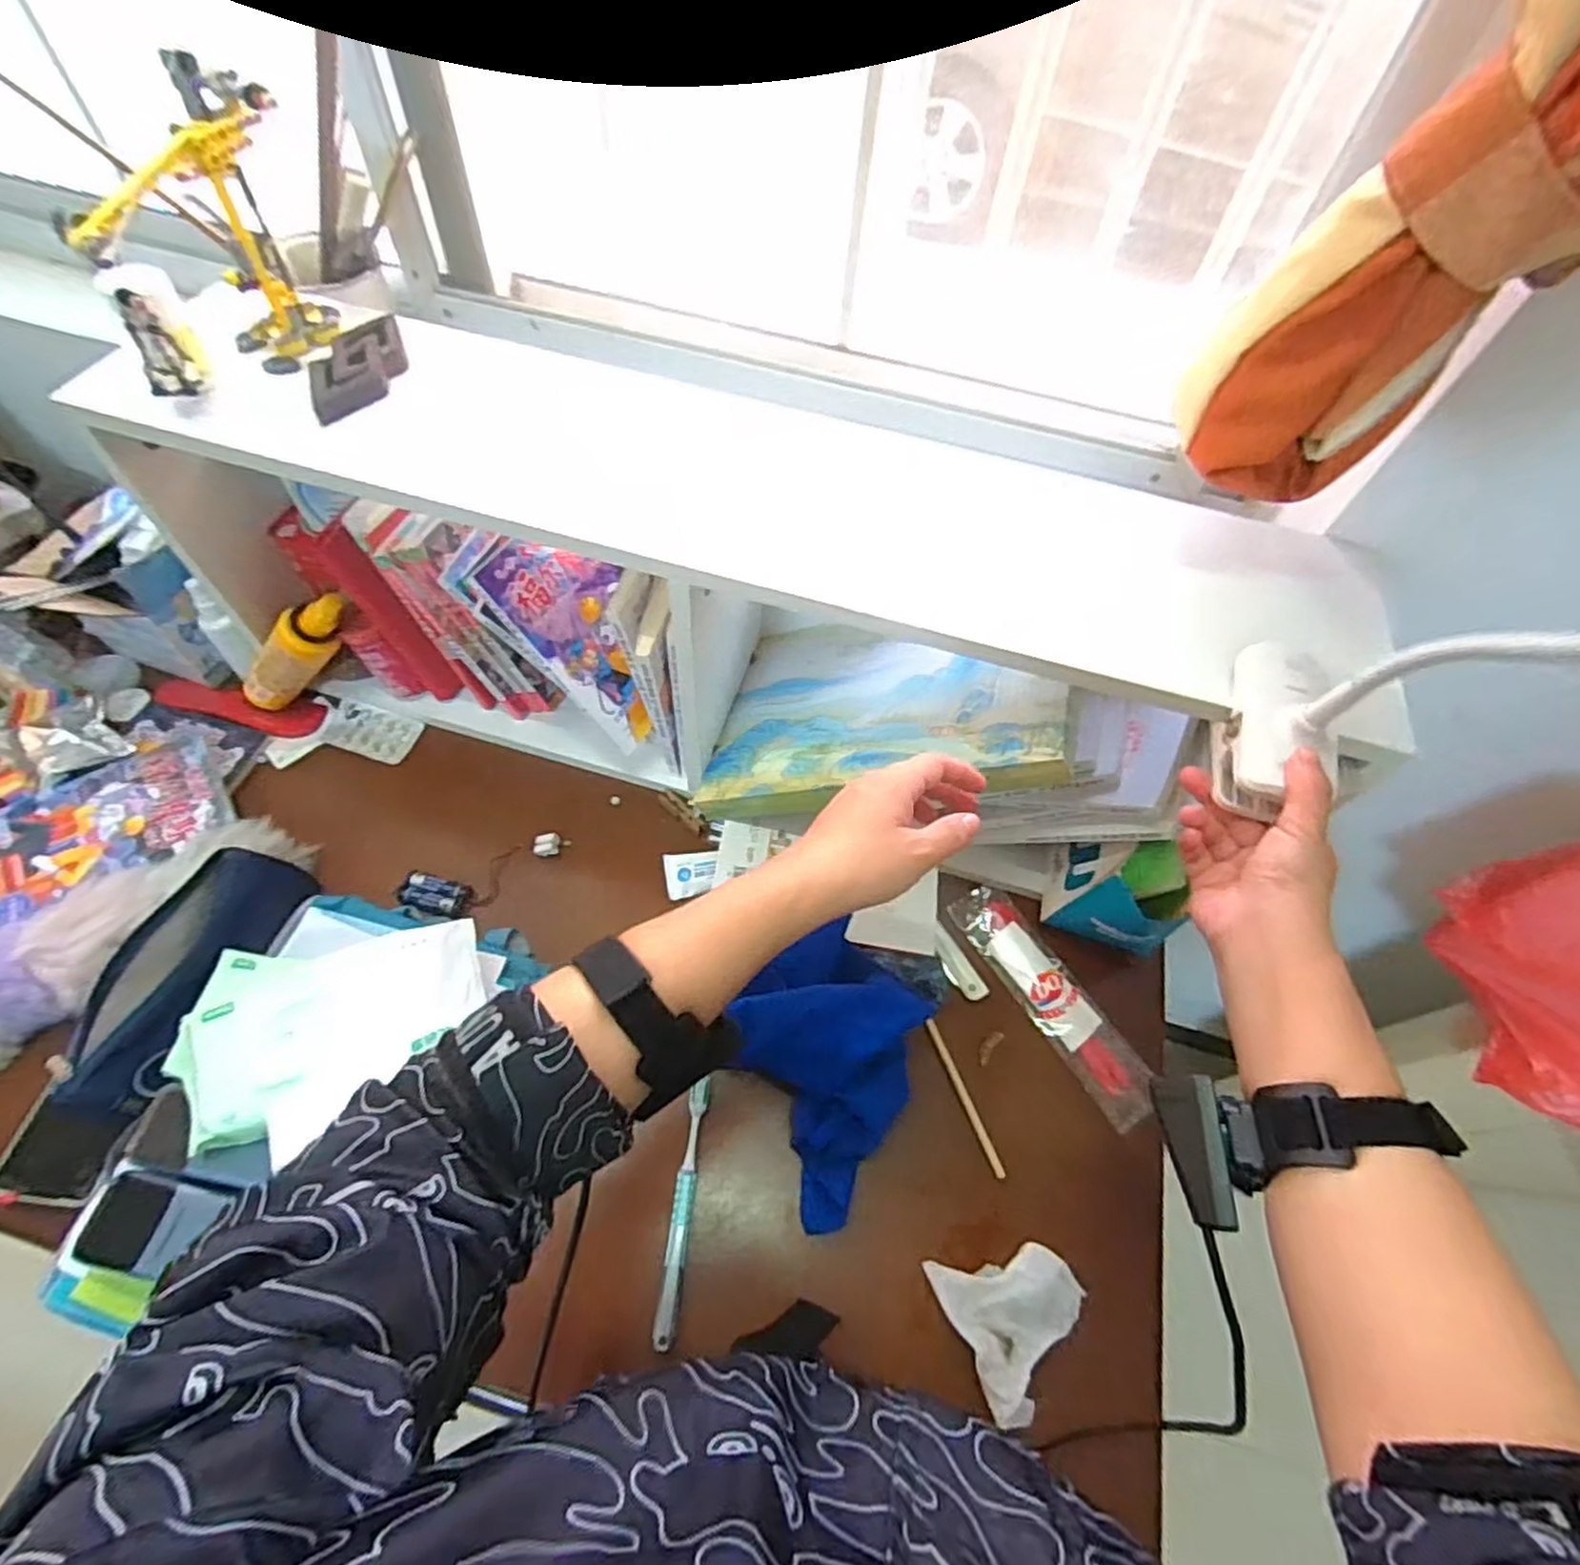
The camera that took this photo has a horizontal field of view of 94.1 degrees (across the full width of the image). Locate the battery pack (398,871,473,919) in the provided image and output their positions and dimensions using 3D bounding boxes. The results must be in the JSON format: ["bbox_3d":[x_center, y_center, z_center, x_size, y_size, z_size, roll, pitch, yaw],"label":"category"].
[{"bbox_3d":[-0.329,0.105,0.682,0.057,0.020,0.035,9,58,1],"label":"battery pack"}]

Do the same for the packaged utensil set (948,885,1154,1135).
[{"bbox_3d":[0.241,0.197,0.676,0.058,0.011,0.234,-28,64,-20],"label":"packaged utensil set"}]

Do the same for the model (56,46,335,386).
[{"bbox_3d":[-0.400,-0.368,0.508,0.060,0.165,0.159,9,58,1],"label":"model"}]

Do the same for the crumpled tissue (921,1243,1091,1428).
[{"bbox_3d":[0.171,0.395,0.544,0.099,0.029,0.099,-17,61,-15],"label":"crumpled tissue"}]

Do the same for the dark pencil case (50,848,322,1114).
[{"bbox_3d":[-0.479,0.151,0.582,0.085,0.068,0.209,10,58,1],"label":"dark pencil case"}]

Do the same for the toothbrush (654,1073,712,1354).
[{"bbox_3d":[-0.083,0.331,0.570,0.017,0.015,0.172,7,58,-1],"label":"toothbrush"}]

